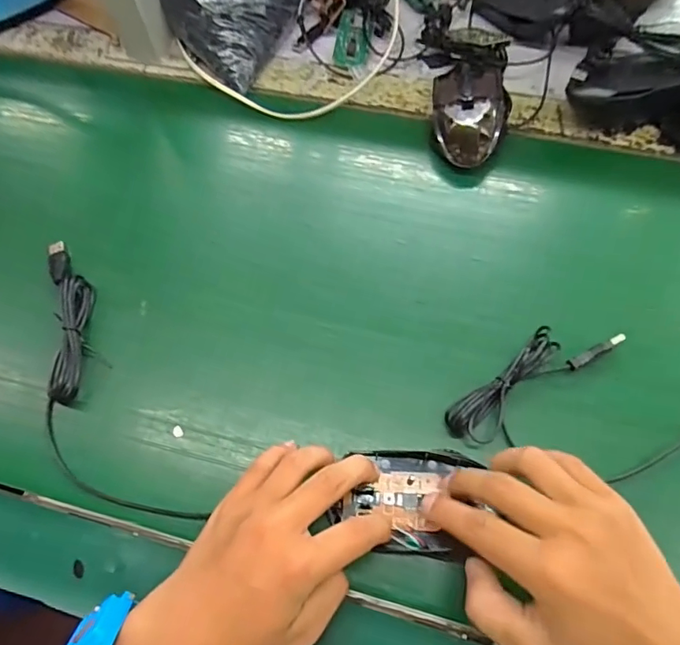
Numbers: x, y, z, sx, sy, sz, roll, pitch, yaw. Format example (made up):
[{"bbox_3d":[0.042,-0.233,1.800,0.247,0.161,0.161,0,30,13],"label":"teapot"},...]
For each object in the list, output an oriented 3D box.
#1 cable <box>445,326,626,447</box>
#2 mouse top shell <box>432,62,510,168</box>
[{"bbox_3d":[0.135,0.039,0.343,0.136,0.016,0.043,-38,68,-14],"label":"cable"},{"bbox_3d":[0.116,-0.189,0.434,0.070,0.042,0.109,8,65,8],"label":"mouse top shell"}]

